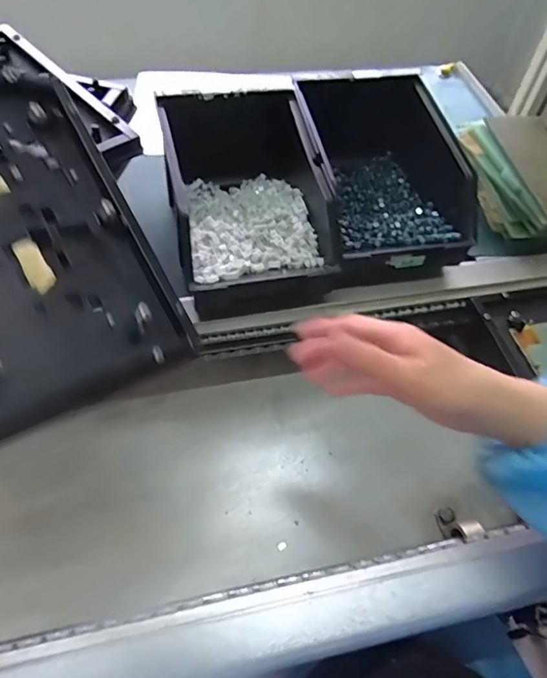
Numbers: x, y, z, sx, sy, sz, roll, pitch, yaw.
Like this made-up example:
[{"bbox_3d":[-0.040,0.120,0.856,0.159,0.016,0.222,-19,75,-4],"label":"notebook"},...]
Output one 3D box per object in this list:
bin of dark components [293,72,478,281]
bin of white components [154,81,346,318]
[{"bbox_3d":[0.118,-0.181,0.558,0.161,0.104,0.231,-9,60,-9],"label":"bin of dark components"},{"bbox_3d":[-0.030,-0.152,0.532,0.157,0.107,0.238,-10,61,-10],"label":"bin of white components"}]

